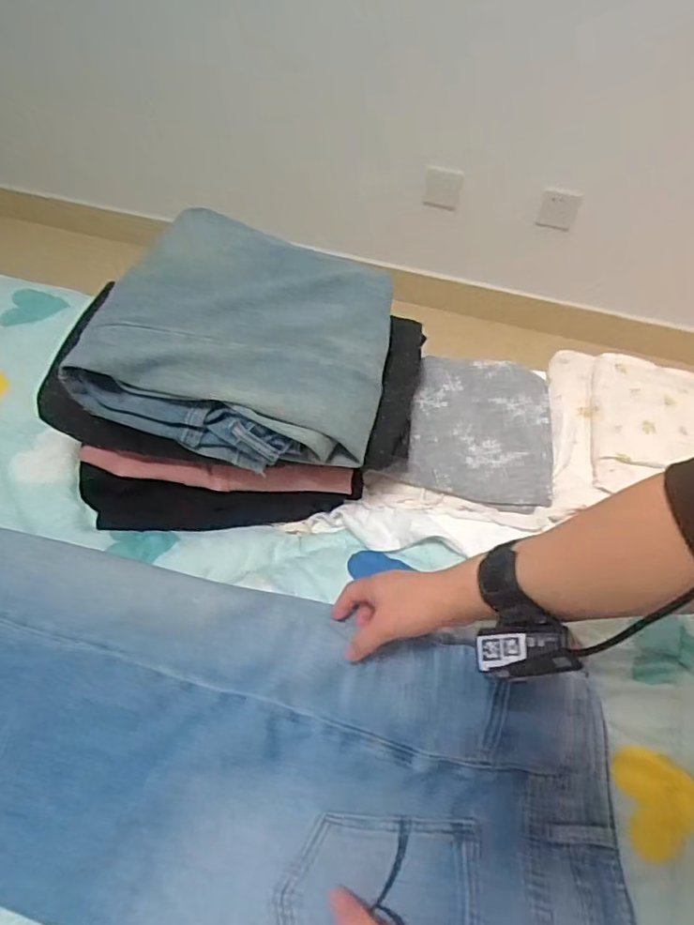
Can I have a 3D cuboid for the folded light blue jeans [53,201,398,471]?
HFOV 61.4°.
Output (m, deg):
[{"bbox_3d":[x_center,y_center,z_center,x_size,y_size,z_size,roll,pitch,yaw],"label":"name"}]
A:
[{"bbox_3d":[-0.095,-0.140,0.609,0.277,0.085,0.275,12,57,6],"label":"folded light blue jeans"}]

